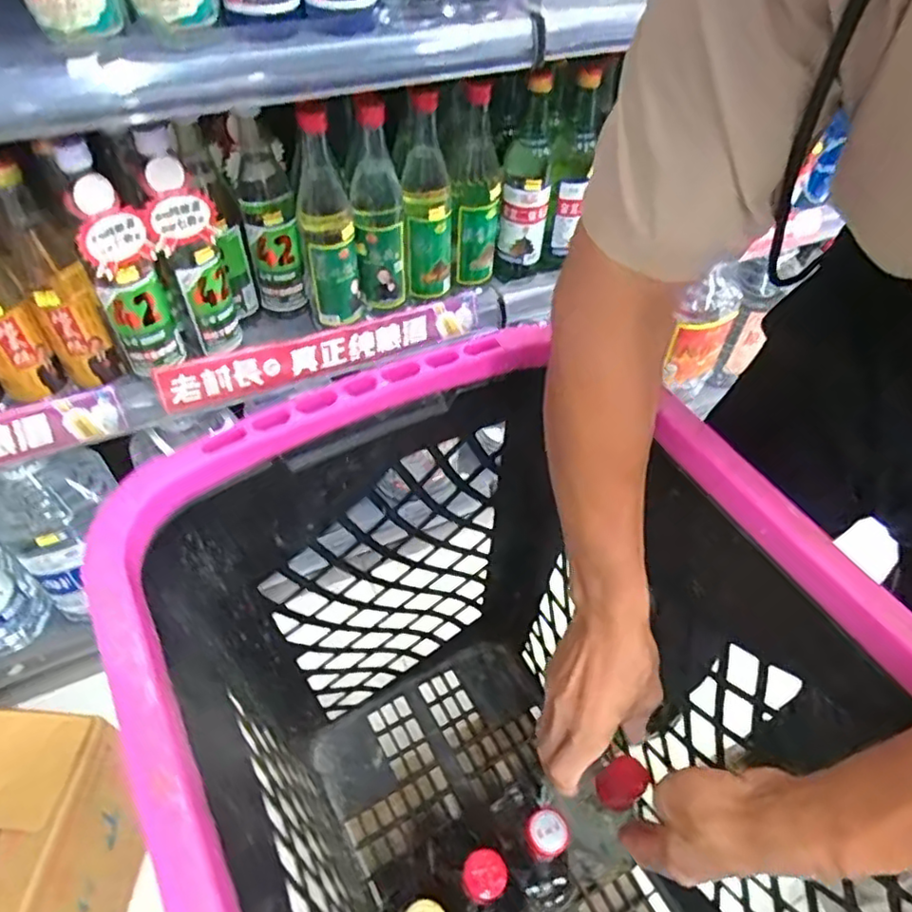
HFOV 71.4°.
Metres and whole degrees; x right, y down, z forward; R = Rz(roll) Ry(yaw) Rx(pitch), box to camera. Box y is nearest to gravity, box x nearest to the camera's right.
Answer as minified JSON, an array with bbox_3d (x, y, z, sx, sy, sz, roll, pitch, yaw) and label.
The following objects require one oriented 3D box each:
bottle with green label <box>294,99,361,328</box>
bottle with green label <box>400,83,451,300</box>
[{"bbox_3d":[-0.147,-0.270,0.721,0.058,0.241,0.075,-6,52,-8],"label":"bottle with green label"},{"bbox_3d":[-0.034,-0.304,0.749,0.057,0.232,0.064,-2,51,-5],"label":"bottle with green label"}]

